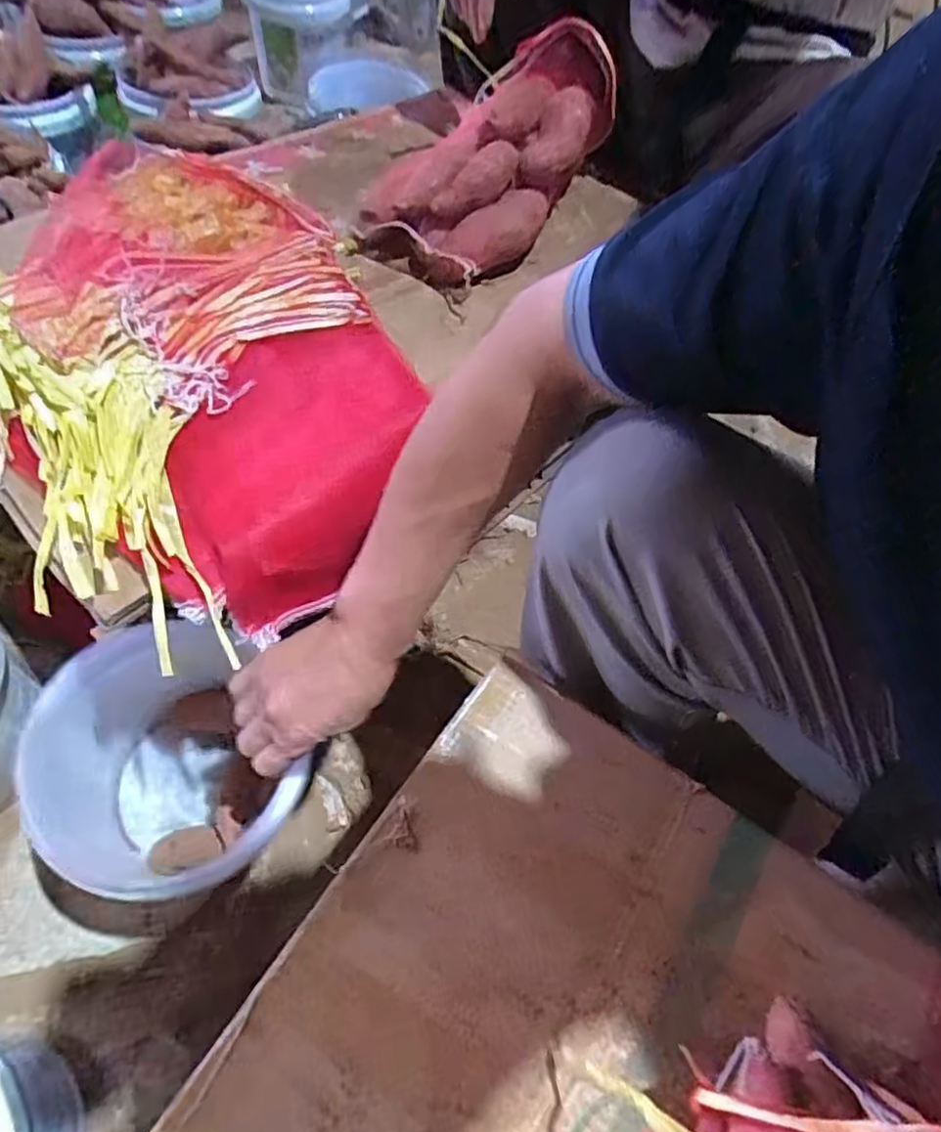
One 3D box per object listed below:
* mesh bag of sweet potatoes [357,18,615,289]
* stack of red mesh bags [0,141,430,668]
[{"bbox_3d":[0.025,-0.446,0.704,0.156,0.107,0.341,26,59,7],"label":"mesh bag of sweet potatoes"},{"bbox_3d":[-0.252,-0.192,0.560,0.338,0.090,0.495,-31,68,-24],"label":"stack of red mesh bags"}]

